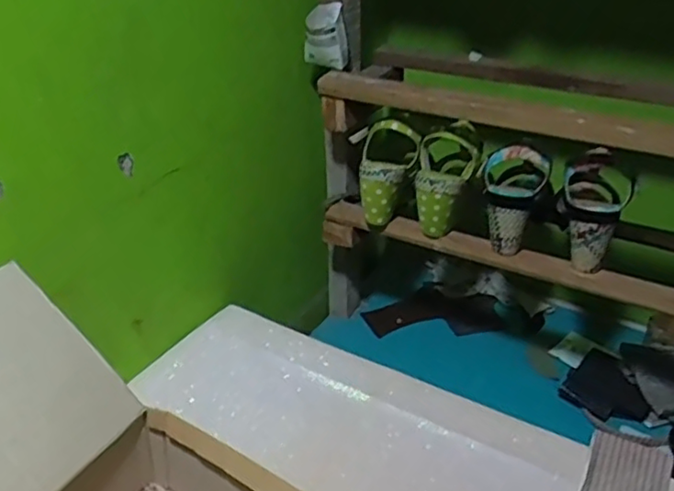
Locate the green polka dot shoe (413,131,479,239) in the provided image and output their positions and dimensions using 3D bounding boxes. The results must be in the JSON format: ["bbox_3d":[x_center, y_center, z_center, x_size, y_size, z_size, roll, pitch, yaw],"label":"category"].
[{"bbox_3d":[0.146,-0.085,0.880,0.079,0.126,0.080,4,31,8],"label":"green polka dot shoe"}]

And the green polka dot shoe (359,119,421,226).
[{"bbox_3d":[0.061,-0.100,0.911,0.087,0.142,0.073,15,4,22],"label":"green polka dot shoe"}]

